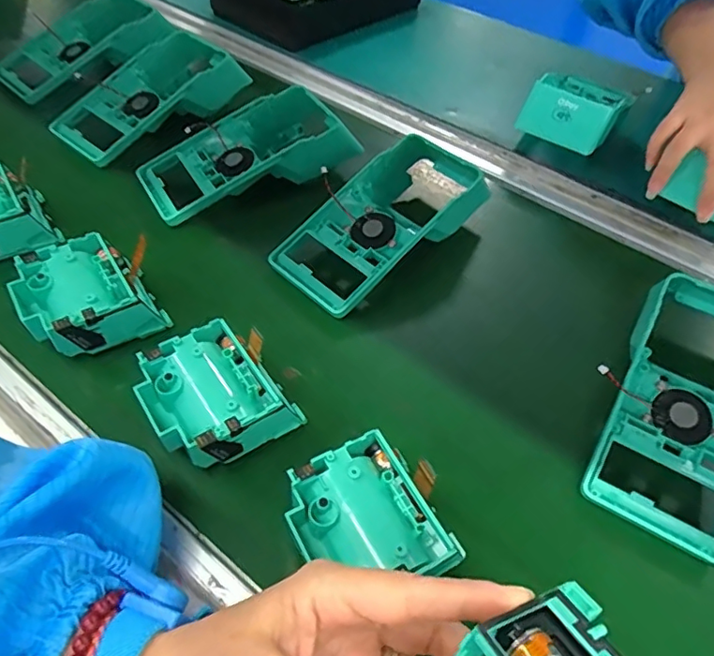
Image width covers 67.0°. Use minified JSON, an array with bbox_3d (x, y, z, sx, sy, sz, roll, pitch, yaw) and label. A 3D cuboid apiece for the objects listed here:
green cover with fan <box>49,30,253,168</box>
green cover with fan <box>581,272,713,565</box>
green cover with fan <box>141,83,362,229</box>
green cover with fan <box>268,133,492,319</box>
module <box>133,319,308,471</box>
[{"bbox_3d":[-0.204,-0.233,0.537,0.096,0.056,0.183,38,56,24],"label":"green cover with fan"},{"bbox_3d":[0.209,0.038,0.345,0.095,0.053,0.191,26,52,16],"label":"green cover with fan"},{"bbox_3d":[-0.097,-0.157,0.482,0.185,0.059,0.087,-21,55,-22],"label":"green cover with fan"},{"bbox_3d":[0.024,-0.088,0.435,0.089,0.057,0.184,37,55,23],"label":"green cover with fan"},{"bbox_3d":[-0.084,0.040,0.320,0.077,0.051,0.078,-28,58,-27],"label":"module"}]

